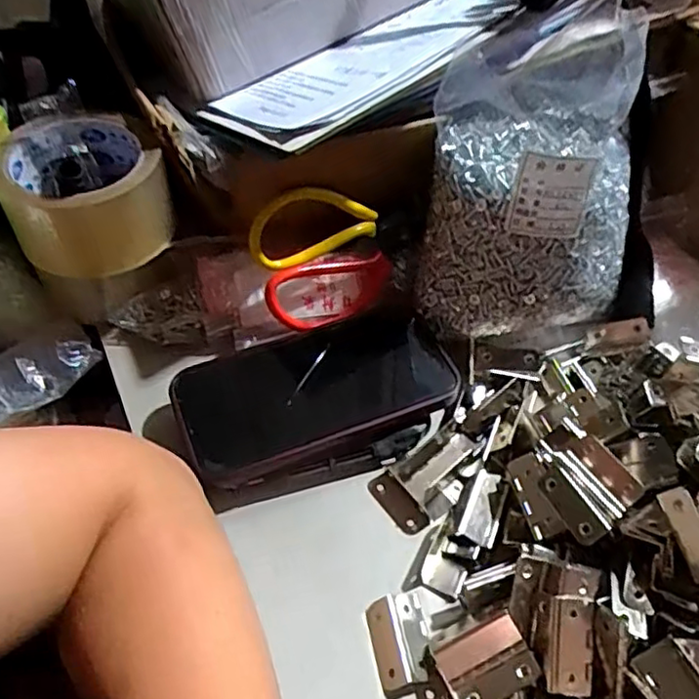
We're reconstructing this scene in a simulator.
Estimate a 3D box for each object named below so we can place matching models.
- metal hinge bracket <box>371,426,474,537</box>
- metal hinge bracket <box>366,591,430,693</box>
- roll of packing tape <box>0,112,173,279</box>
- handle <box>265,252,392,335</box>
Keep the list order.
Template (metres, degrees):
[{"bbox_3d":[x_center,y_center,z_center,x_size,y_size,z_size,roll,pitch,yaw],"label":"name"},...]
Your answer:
[{"bbox_3d":[0.049,0.074,0.374,0.065,0.014,0.039,-28,57,-22],"label":"metal hinge bracket"},{"bbox_3d":[0.026,0.142,0.319,0.029,0.007,0.042,-8,52,-9],"label":"metal hinge bracket"},{"bbox_3d":[-0.158,-0.094,0.398,0.089,0.064,0.074,-7,51,-8],"label":"roll of packing tape"},{"bbox_3d":[-0.012,-0.038,0.427,0.090,0.040,0.015,-18,18,-26],"label":"handle"}]

